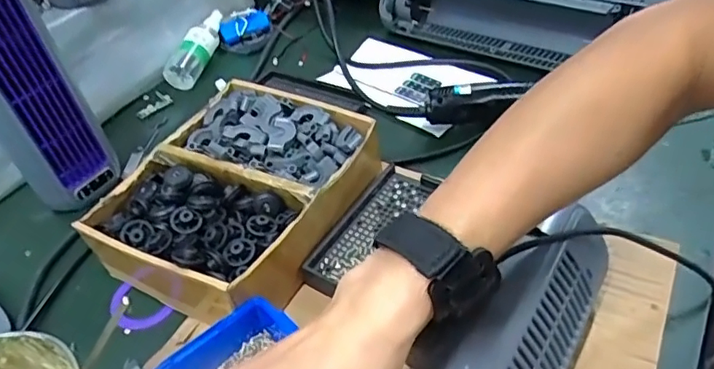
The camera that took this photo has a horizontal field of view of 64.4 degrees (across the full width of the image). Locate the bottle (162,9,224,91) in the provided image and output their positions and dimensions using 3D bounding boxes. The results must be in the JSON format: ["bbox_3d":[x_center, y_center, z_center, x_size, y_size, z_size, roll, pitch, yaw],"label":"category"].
[{"bbox_3d":[-0.201,-0.181,0.729,0.038,0.038,0.133,11,59,19],"label":"bottle"}]

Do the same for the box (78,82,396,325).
[{"bbox_3d":[-0.101,0.008,0.490,0.181,0.072,0.212,17,48,23],"label":"box"}]

